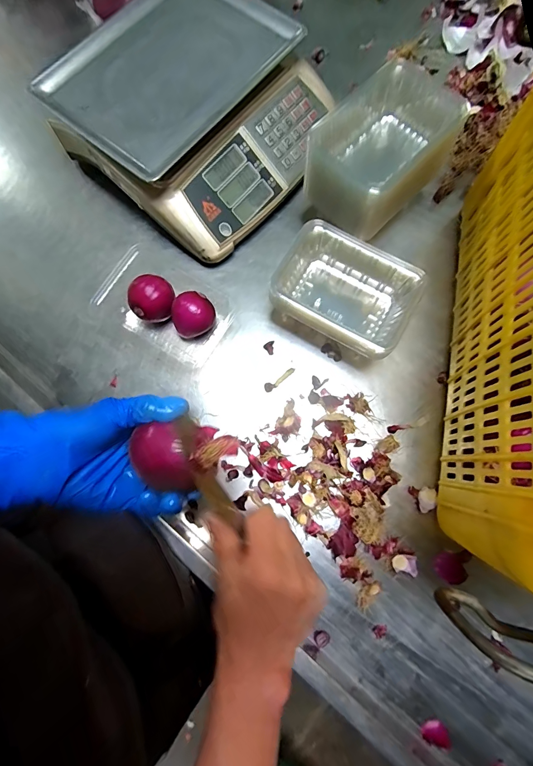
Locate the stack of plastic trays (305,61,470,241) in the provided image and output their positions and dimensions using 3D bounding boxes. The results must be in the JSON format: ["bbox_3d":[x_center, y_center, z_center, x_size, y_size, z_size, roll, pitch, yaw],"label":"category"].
[{"bbox_3d":[0.169,-0.325,0.525,0.140,0.145,0.193,44,82,9],"label":"stack of plastic trays"}]

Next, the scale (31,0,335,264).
[{"bbox_3d":[-0.107,-0.435,0.572,0.372,0.127,0.368,37,81,8],"label":"scale"}]

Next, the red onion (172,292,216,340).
[{"bbox_3d":[-0.105,-0.095,0.505,0.058,0.059,0.051,-34,79,-6],"label":"red onion"}]

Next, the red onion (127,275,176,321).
[{"bbox_3d":[-0.161,-0.117,0.509,0.060,0.064,0.054,-23,78,-4],"label":"red onion"}]

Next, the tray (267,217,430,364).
[{"bbox_3d":[0.104,-0.127,0.502,0.194,0.092,0.138,33,81,8],"label":"tray"}]

